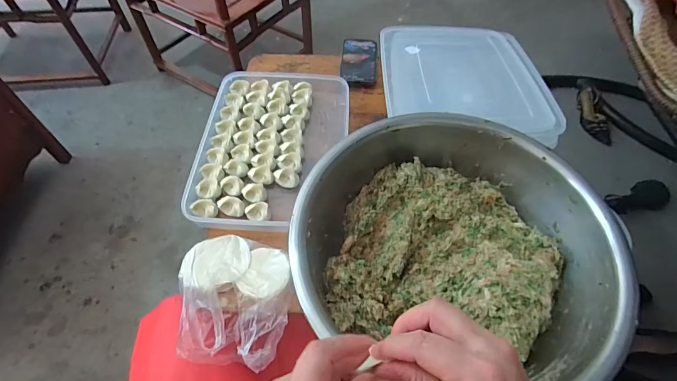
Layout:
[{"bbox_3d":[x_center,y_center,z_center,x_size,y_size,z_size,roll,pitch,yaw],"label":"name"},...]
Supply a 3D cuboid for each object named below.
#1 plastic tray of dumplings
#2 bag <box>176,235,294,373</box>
[{"bbox_3d":[-0.115,-0.089,0.679,0.251,0.054,0.358,3,56,0],"label":"plastic tray of dumplings"},{"bbox_3d":[-0.145,0.149,0.509,0.156,0.055,0.167,7,56,3],"label":"bag"}]

